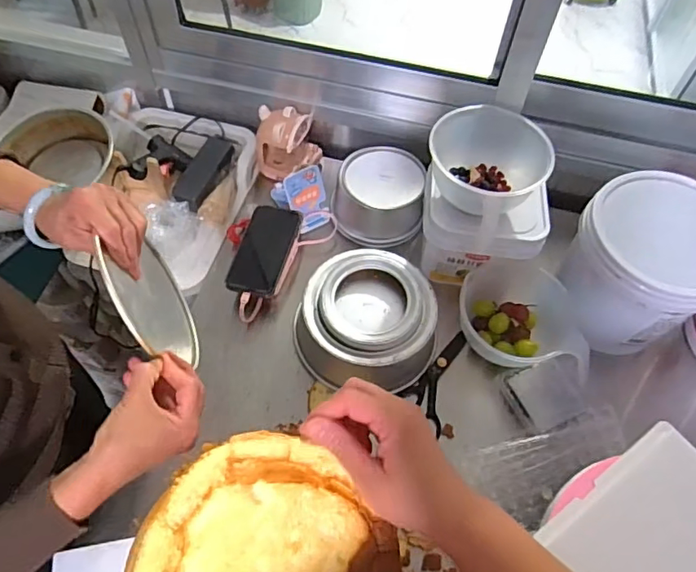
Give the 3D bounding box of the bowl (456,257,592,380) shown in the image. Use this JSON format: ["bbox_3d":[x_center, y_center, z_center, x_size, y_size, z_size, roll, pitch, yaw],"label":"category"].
[{"bbox_3d":[0.232,0.053,0.736,0.159,0.075,0.167,1,58,-1],"label":"bowl"}]

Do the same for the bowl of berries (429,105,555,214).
[{"bbox_3d":[0.182,-0.157,0.700,0.135,0.076,0.147,1,58,-1],"label":"bowl of berries"}]

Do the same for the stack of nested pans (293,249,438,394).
[{"bbox_3d":[0.028,0.043,0.744,0.193,0.097,0.167,6,58,2],"label":"stack of nested pans"}]

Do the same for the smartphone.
[{"bbox_3d":[-0.128,-0.056,0.822,0.076,0.014,0.150,21,74,-7],"label":"smartphone"}]

